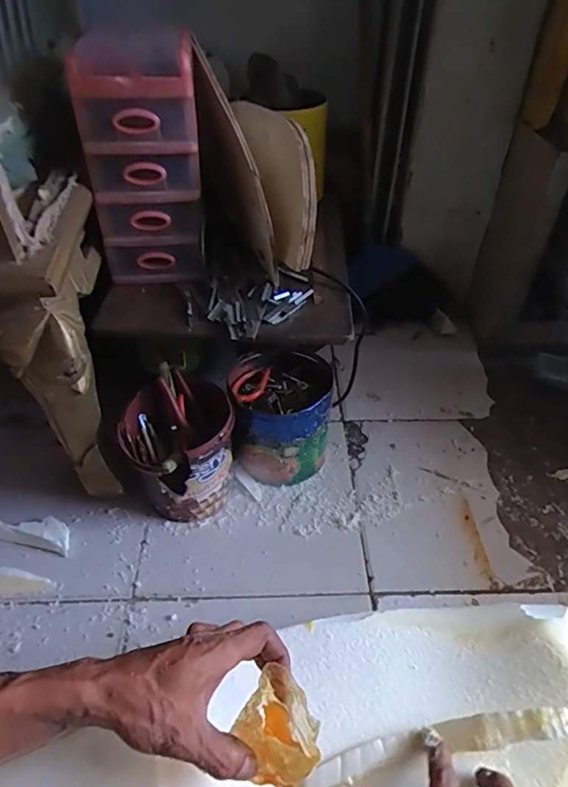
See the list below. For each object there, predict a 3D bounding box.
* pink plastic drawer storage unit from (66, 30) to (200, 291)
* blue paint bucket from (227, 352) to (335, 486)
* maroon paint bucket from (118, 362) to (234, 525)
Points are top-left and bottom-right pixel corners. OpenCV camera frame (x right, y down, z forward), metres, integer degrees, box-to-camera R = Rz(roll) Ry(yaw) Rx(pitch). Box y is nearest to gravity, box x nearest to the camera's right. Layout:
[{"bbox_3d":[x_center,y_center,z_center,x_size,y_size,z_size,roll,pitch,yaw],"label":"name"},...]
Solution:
[{"bbox_3d":[-0.179,-0.303,0.649,0.143,0.262,0.148,-7,45,-7],"label":"pink plastic drawer storage unit"},{"bbox_3d":[-0.004,0.040,0.749,0.140,0.157,0.144,0,44,0],"label":"blue paint bucket"},{"bbox_3d":[-0.139,0.076,0.686,0.142,0.165,0.137,0,44,0],"label":"maroon paint bucket"}]

